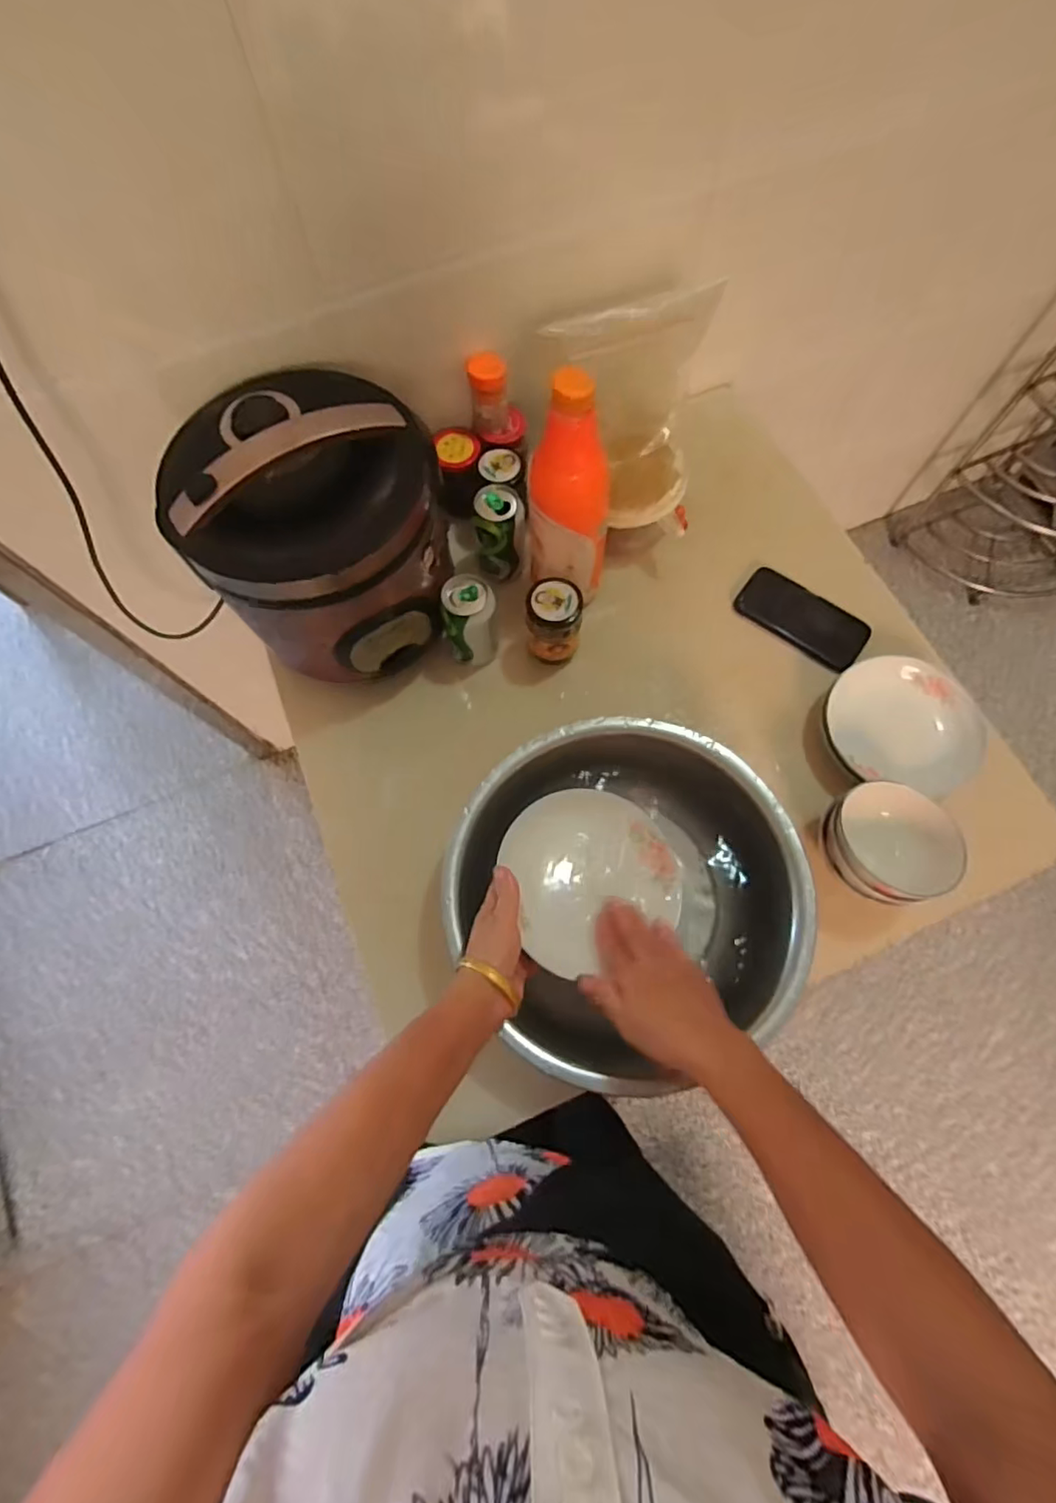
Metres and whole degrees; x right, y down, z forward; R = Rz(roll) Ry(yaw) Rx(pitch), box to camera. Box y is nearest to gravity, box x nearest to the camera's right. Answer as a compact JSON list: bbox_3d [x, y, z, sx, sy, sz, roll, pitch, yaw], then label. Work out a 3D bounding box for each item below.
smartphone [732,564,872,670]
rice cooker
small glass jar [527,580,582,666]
[{"bbox_3d":[0.347,-0.170,0.732,0.161,0.018,0.085,39,78,11],"label":"smartphone"},{"bbox_3d":[-0.218,-0.222,0.622,0.250,0.217,0.241,-1,71,1],"label":"rice cooker"},{"bbox_3d":[0.030,-0.153,0.686,0.062,0.085,0.070,-3,71,1],"label":"small glass jar"}]

